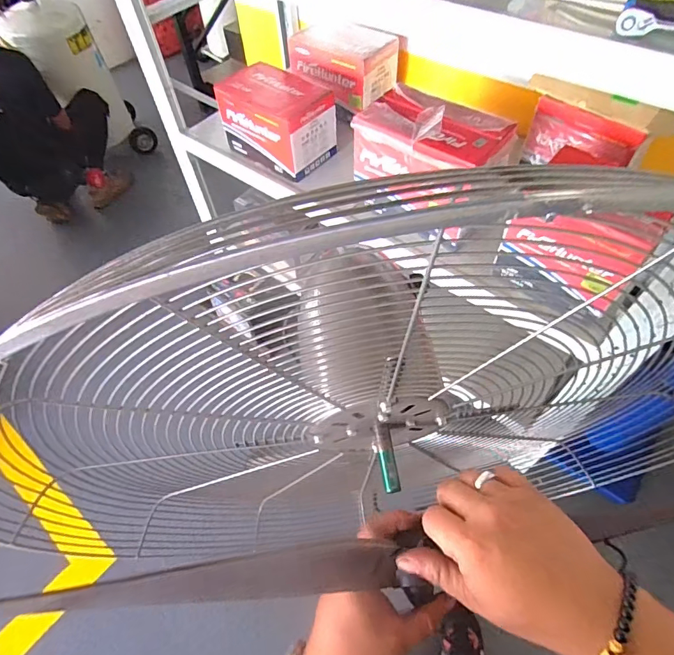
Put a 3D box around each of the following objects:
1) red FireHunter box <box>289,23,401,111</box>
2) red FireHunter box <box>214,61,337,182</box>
[{"bbox_3d":[0.014,-0.812,1.307,0.312,0.155,0.189,34,63,22],"label":"red FireHunter box"},{"bbox_3d":[-0.166,-0.586,1.220,0.303,0.201,0.164,31,62,21],"label":"red FireHunter box"}]

